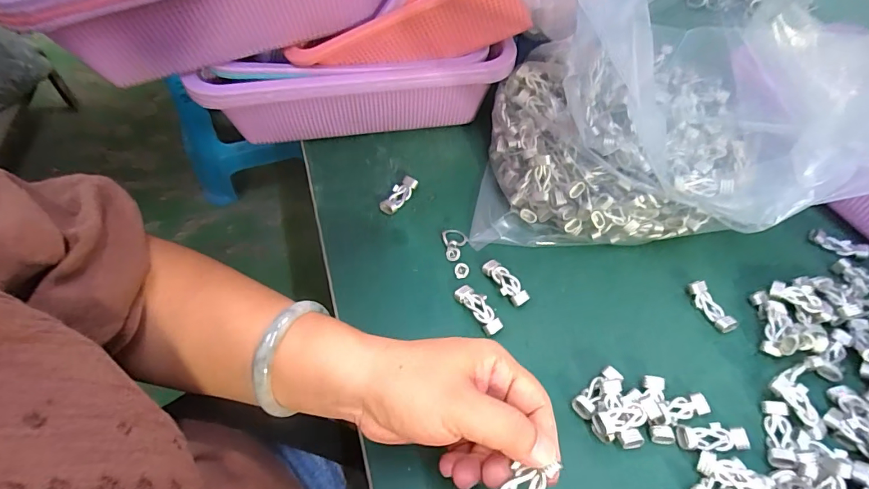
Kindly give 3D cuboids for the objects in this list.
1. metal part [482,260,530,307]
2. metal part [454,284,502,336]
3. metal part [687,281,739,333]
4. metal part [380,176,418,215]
[{"bbox_3d":[0.059,0.031,0.366,0.017,0.009,0.045,-27,59,-20],"label":"metal part"},{"bbox_3d":[0.036,0.051,0.351,0.018,0.008,0.046,-29,60,-21],"label":"metal part"},{"bbox_3d":[0.228,0.051,0.365,0.014,0.012,0.045,-16,56,-13],"label":"metal part"},{"bbox_3d":[-0.035,-0.048,0.422,0.018,0.014,0.042,31,59,19],"label":"metal part"}]

